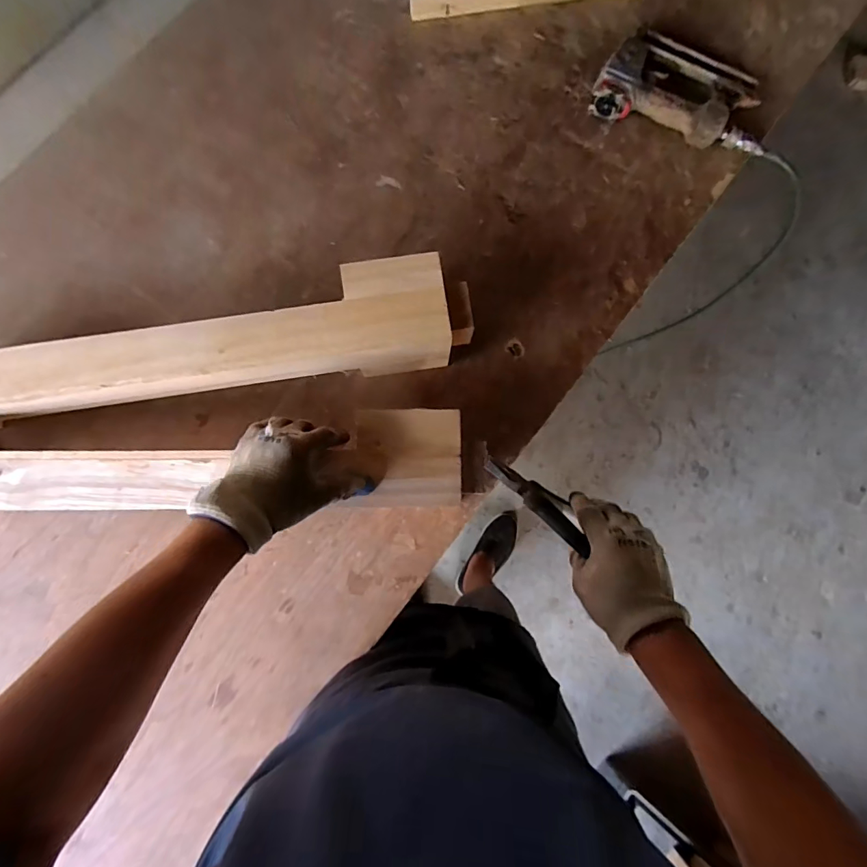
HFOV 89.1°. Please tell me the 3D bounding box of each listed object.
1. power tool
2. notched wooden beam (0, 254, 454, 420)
[{"bbox_3d":[0.369,-0.508,0.653,0.253,0.053,0.140,18,82,0],"label":"power tool"},{"bbox_3d":[-0.300,-0.102,0.511,0.650,0.035,0.122,-9,83,-4],"label":"notched wooden beam"}]

